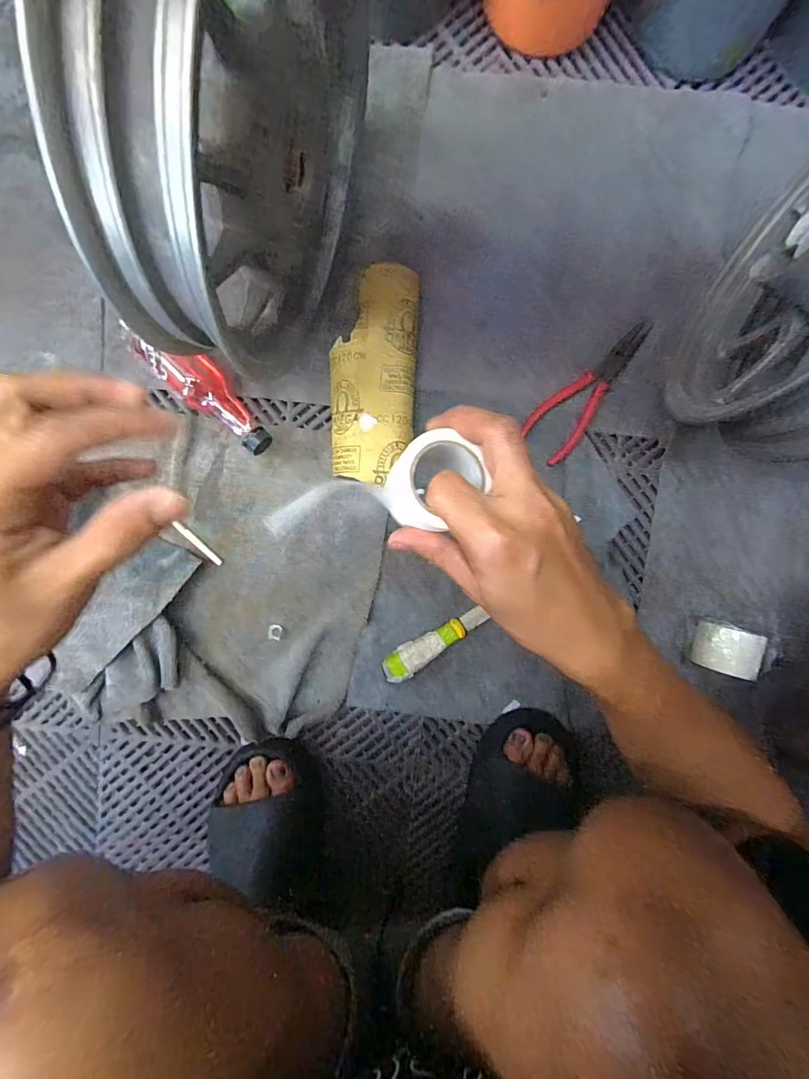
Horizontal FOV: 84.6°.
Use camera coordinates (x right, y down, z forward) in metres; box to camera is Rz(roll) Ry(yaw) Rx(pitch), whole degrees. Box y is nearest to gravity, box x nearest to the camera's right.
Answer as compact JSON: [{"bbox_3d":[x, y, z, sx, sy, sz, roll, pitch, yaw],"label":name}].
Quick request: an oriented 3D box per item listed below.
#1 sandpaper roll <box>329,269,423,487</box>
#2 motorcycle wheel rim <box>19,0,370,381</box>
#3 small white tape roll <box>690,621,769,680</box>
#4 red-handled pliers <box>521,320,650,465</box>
[{"bbox_3d":[-0.033,-0.180,0.499,0.099,0.046,0.230,3,94,-1],"label":"sandpaper roll"},{"bbox_3d":[-0.115,-0.298,0.352,0.081,0.326,0.314,16,93,-1],"label":"motorcycle wheel rim"},{"bbox_3d":[0.366,0.124,0.508,0.066,0.052,0.053,12,94,-1],"label":"small white tape roll"},{"bbox_3d":[0.222,-0.174,0.517,0.062,0.011,0.189,45,92,-3],"label":"red-handled pliers"}]

